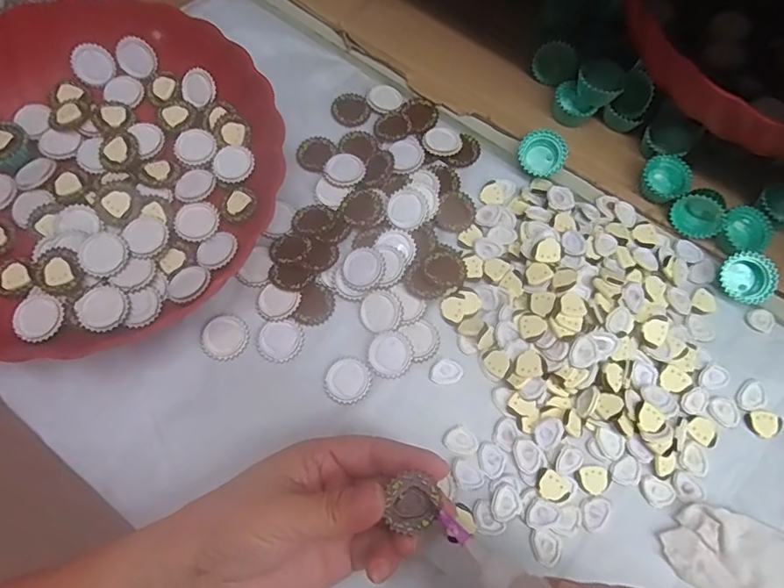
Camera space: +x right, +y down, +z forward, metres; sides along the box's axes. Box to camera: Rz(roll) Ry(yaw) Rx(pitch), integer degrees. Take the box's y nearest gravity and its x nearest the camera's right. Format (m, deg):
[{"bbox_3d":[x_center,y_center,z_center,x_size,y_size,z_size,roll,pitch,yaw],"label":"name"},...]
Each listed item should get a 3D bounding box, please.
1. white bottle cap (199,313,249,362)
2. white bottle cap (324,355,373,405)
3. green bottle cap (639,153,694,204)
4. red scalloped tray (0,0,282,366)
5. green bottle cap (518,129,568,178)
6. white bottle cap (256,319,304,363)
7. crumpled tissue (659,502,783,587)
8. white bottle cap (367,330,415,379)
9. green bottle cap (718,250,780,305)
[{"bbox_3d":[-0.103,0.027,0.320,0.028,0.004,0.029,1,71,-2],"label":"white bottle cap"},{"bbox_3d":[-0.027,0.052,0.313,0.028,0.004,0.028,1,71,-2],"label":"white bottle cap"},{"bbox_3d":[0.188,-0.080,0.359,0.032,0.010,0.032,1,93,11],"label":"green bottle cap"},{"bbox_3d":[-0.198,-0.084,0.331,0.245,0.043,0.236,-27,75,-11],"label":"red scalloped tray"},{"bbox_3d":[0.105,-0.098,0.362,0.032,0.008,0.031,19,107,7],"label":"green bottle cap"},{"bbox_3d":[-0.069,0.029,0.320,0.028,0.004,0.025,-5,72,-4],"label":"white bottle cap"},{"bbox_3d":[0.194,0.148,0.279,0.088,0.017,0.045,25,72,6],"label":"crumpled tissue"},{"bbox_3d":[-0.001,0.037,0.317,0.027,0.006,0.028,1,71,-2],"label":"white bottle cap"},{"bbox_3d":[0.233,-0.011,0.338,0.020,0.028,0.034,-23,77,-35],"label":"green bottle cap"}]

